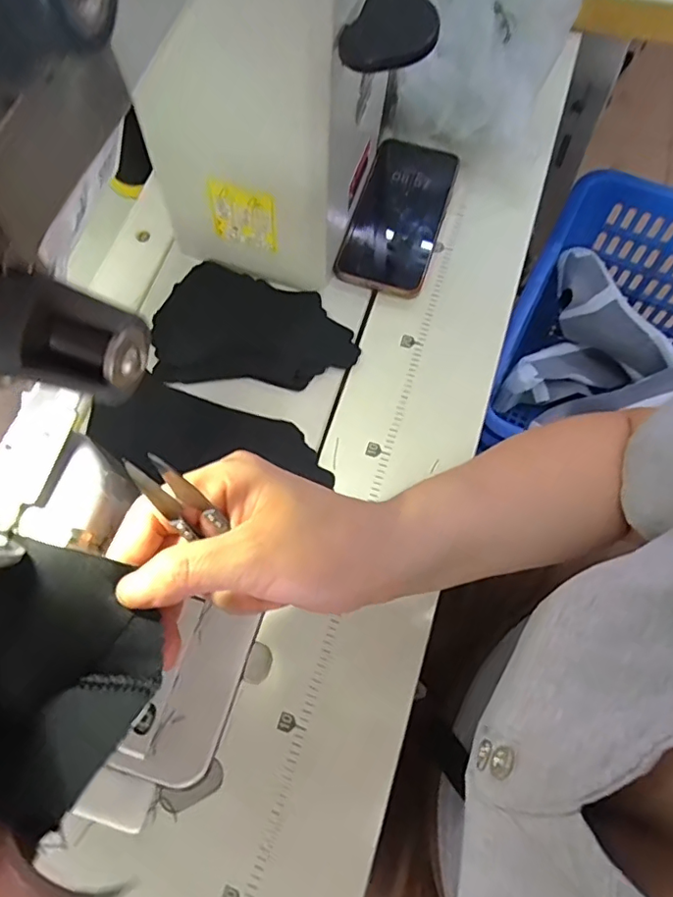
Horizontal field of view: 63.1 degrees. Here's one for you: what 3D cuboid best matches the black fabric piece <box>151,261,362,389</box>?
[{"bbox_3d":[-0.062,-0.098,0.441,0.159,0.021,0.105,7,71,0],"label":"black fabric piece"}]

